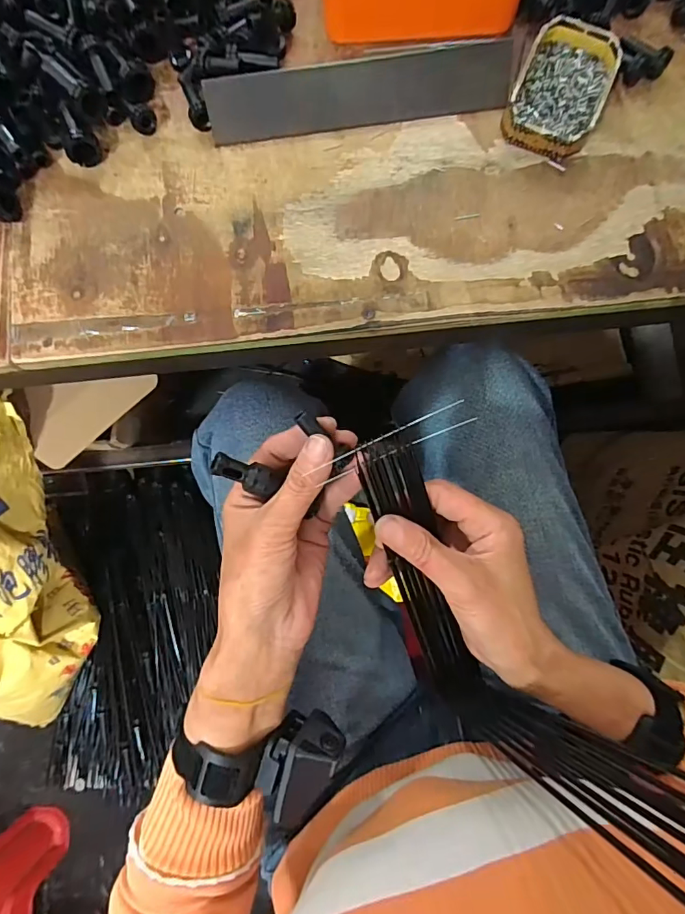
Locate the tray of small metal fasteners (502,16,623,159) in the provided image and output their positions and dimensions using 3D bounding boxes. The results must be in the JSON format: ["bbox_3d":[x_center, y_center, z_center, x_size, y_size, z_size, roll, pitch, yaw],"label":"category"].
[{"bbox_3d":[0.154,-0.260,0.335,0.059,0.024,0.089,24,84,4],"label":"tray of small metal fasteners"}]

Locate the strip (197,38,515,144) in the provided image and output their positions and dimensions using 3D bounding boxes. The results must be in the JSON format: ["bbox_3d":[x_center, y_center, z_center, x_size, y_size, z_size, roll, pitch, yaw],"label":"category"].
[{"bbox_3d":[0.012,-0.261,0.339,0.214,0.039,0.008,-7,45,0],"label":"strip"}]

